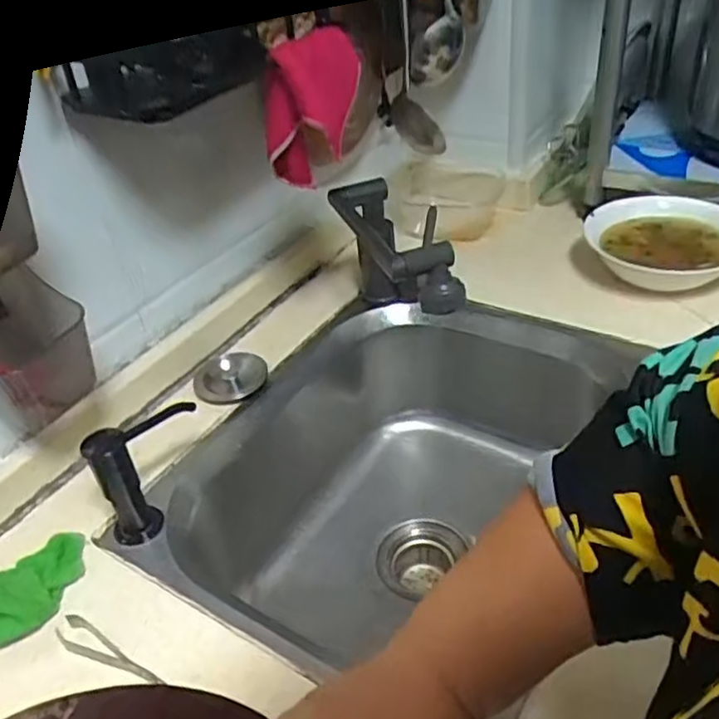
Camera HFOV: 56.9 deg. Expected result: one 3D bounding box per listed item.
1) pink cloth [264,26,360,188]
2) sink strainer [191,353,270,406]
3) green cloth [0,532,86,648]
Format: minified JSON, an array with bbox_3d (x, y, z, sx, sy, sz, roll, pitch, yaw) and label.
[{"bbox_3d":[-0.044,-0.238,0.639,0.097,0.135,0.075,-9,37,-1],"label":"pink cloth"},{"bbox_3d":[-0.153,0.024,0.791,0.084,0.030,0.089,-12,37,-6],"label":"sink strainer"},{"bbox_3d":[-0.291,0.182,0.564,0.086,0.050,0.111,11,41,23],"label":"green cloth"}]

